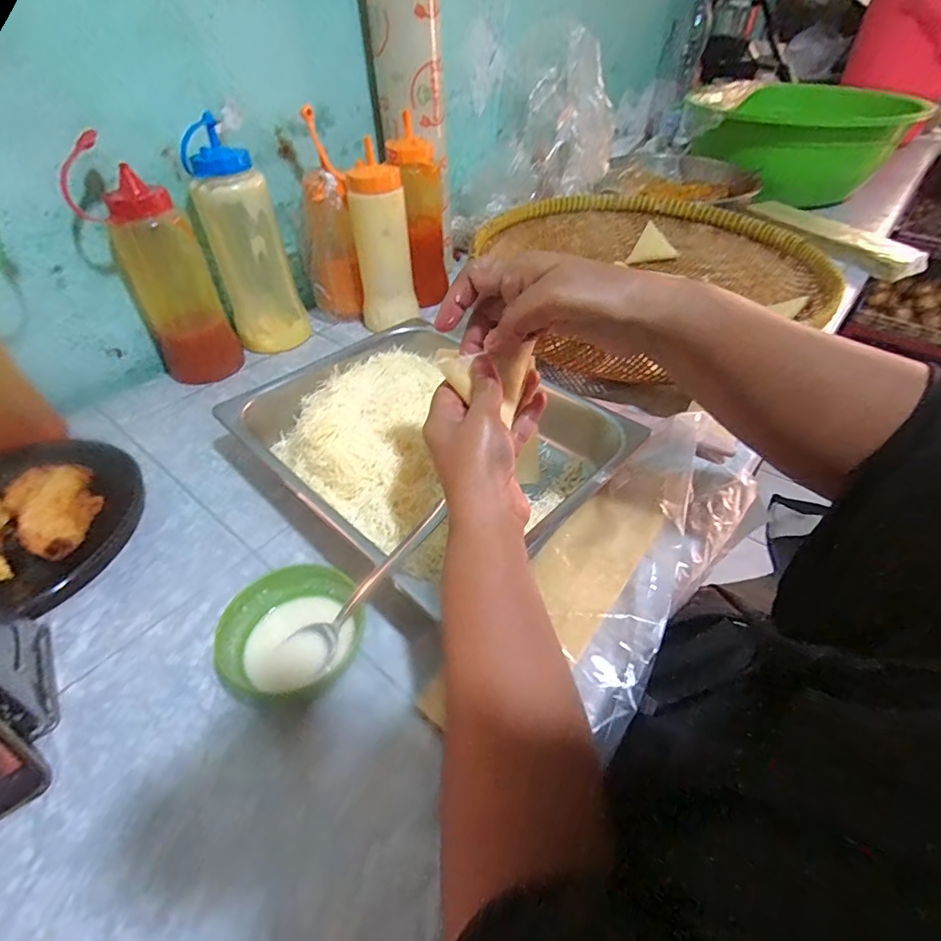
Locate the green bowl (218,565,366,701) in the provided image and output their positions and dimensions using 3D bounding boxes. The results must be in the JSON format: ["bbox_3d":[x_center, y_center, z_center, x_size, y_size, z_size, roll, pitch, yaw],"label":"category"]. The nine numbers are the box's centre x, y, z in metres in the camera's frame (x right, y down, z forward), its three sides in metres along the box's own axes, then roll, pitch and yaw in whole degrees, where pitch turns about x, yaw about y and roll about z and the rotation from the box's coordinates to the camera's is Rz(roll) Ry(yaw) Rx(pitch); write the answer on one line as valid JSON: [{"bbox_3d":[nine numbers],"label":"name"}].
[{"bbox_3d":[-0.120,0.112,0.347,0.086,0.043,0.081,0,43,0],"label":"green bowl"}]

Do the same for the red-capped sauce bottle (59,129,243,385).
[{"bbox_3d":[-0.348,-0.219,0.575,0.105,0.221,0.094,-20,47,-20],"label":"red-capped sauce bottle"}]

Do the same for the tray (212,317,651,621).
[{"bbox_3d":[-0.060,-0.029,0.481,0.287,0.062,0.238,34,53,31],"label":"tray"}]

